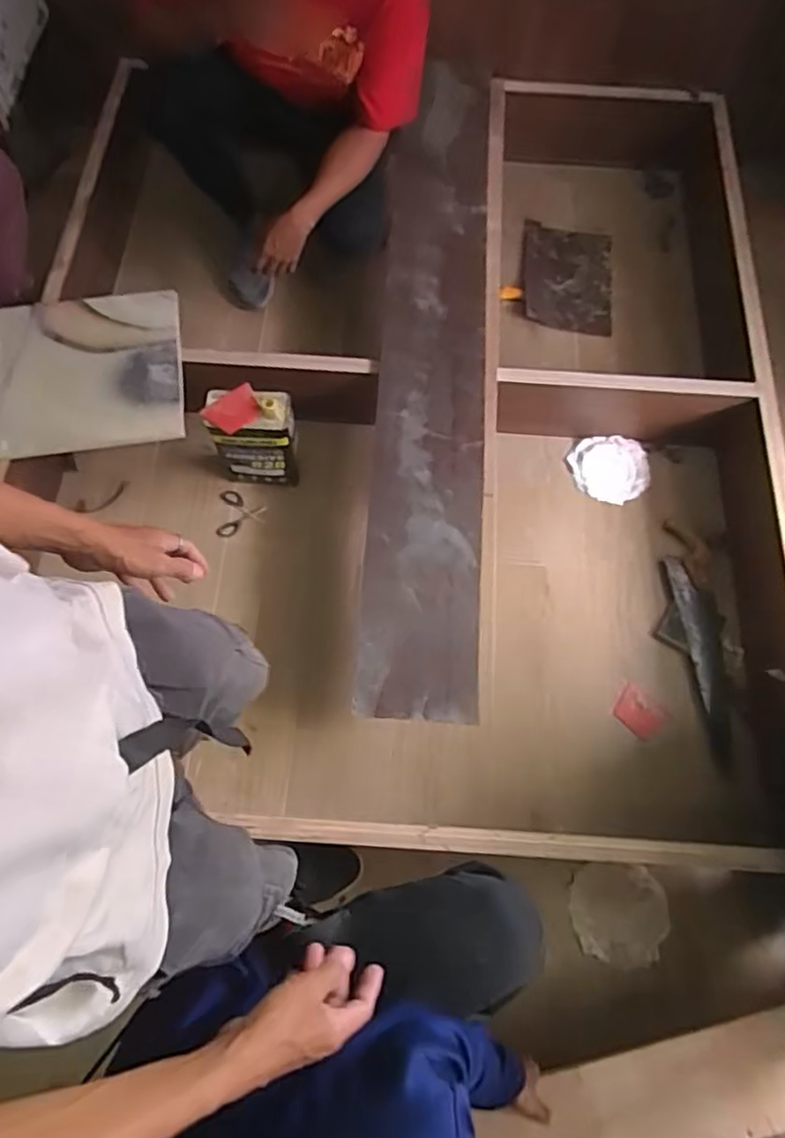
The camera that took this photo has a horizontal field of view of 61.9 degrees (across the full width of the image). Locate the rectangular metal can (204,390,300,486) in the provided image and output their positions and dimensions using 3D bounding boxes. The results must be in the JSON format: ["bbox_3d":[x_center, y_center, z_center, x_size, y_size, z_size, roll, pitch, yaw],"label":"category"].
[{"bbox_3d":[-0.304,-0.286,1.450,0.192,0.256,0.104,-1,70,-1],"label":"rectangular metal can"}]

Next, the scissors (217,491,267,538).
[{"bbox_3d":[-0.351,-0.128,1.531,0.108,0.014,0.112,2,70,0],"label":"scissors"}]

